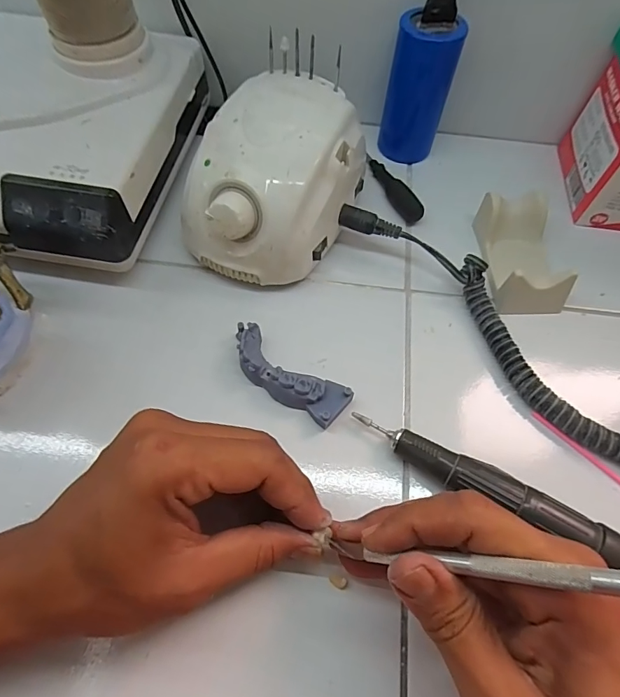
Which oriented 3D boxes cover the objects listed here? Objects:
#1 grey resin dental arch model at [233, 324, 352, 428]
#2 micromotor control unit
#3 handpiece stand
[{"bbox_3d":[-0.017,0.017,0.274,0.085,0.022,0.031,33,64,14],"label":"grey resin dental arch model"},{"bbox_3d":[-0.023,-0.120,0.312,0.103,0.084,0.139,22,62,9],"label":"micromotor control unit"},{"bbox_3d":[0.157,-0.070,0.317,0.049,0.031,0.094,0,61,-3],"label":"handpiece stand"}]

